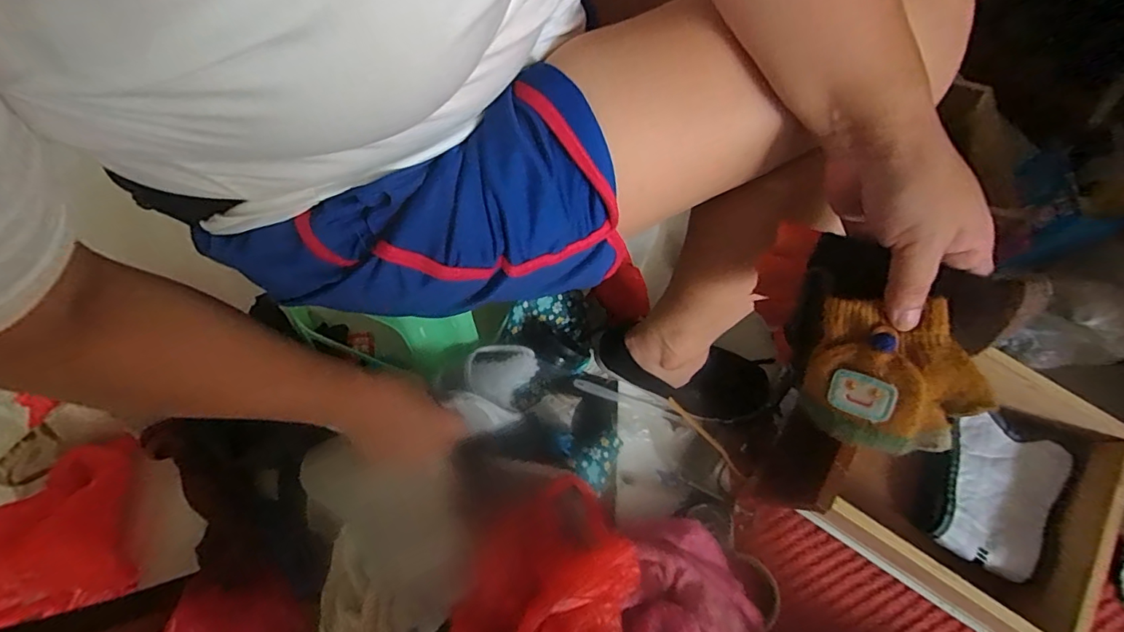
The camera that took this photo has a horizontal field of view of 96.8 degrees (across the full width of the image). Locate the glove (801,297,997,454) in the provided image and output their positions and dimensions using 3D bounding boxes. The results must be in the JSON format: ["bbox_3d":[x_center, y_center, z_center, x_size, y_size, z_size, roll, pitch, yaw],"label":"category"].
[{"bbox_3d":[0.191,0.035,0.296,0.070,0.059,0.080,5,66,-1],"label":"glove"}]

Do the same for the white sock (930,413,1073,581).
[{"bbox_3d":[0.501,0.206,0.576,0.128,0.032,0.165,25,67,8],"label":"white sock"}]

